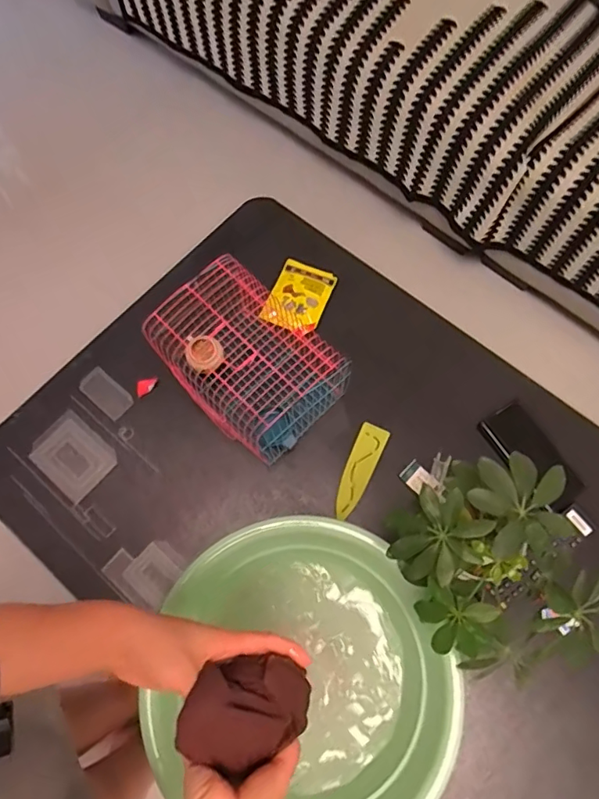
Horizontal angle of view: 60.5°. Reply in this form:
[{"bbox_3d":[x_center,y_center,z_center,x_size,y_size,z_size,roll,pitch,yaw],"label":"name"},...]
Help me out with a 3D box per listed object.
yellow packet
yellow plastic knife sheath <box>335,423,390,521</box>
[{"bbox_3d":[-0.001,-0.173,0.863,0.091,0.025,0.131,22,71,8],"label":"yellow packet"},{"bbox_3d":[0.089,0.109,0.768,0.042,0.017,0.145,23,71,9],"label":"yellow plastic knife sheath"}]

